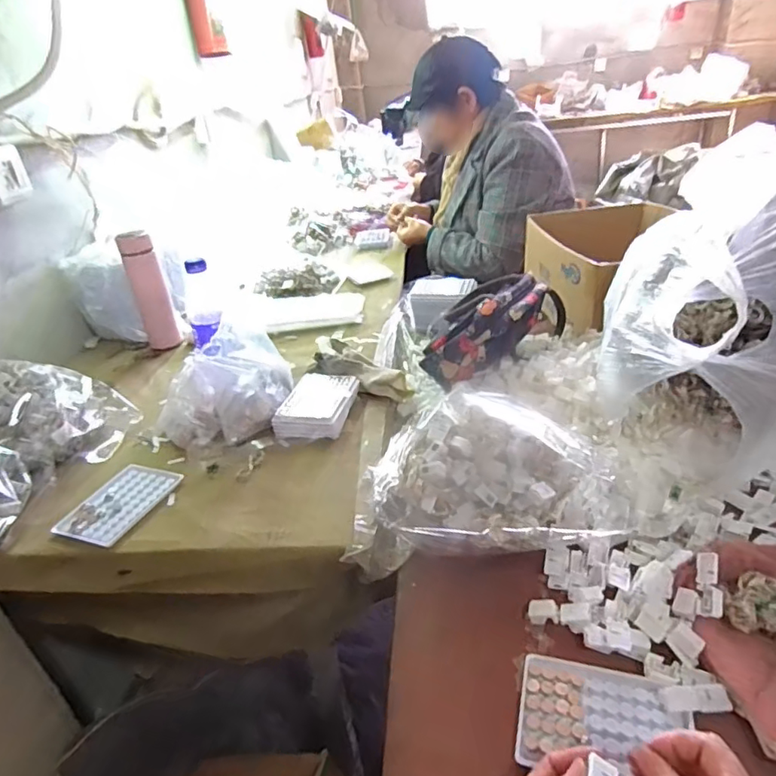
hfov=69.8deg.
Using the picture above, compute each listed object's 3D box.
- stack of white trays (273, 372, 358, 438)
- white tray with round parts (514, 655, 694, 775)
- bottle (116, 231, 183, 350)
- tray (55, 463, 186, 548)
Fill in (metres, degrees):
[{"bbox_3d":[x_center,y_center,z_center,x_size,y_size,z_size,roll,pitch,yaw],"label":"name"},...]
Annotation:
[{"bbox_3d":[-0.102,0.024,0.820,0.094,0.026,0.132,1,31,15],"label":"stack of white trays"},{"bbox_3d":[0.169,0.266,0.443,0.123,0.007,0.090,4,32,19],"label":"white tray with round parts"},{"bbox_3d":[-0.464,-0.187,1.091,0.063,0.215,0.055,-23,33,-25],"label":"bottle"},{"bbox_3d":[-0.327,0.140,0.684,0.092,0.007,0.129,6,32,22],"label":"tray"}]

